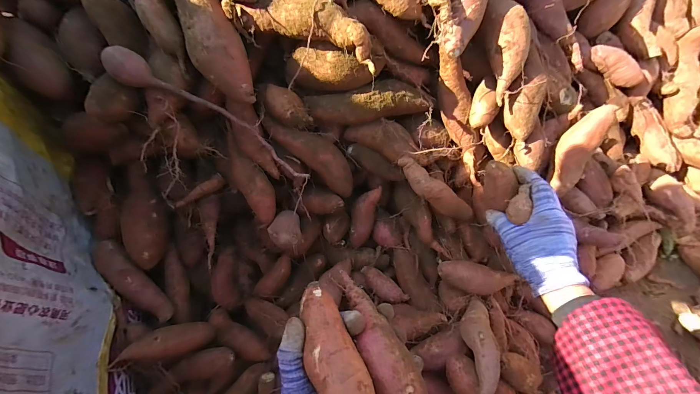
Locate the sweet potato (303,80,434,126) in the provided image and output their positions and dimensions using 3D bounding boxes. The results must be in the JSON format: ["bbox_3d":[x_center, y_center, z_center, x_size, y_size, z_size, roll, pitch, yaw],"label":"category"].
[{"bbox_3d":[0.026,-0.139,0.445,0.184,0.041,0.042,-10,60,-3],"label":"sweet potato"}]

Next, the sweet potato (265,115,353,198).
[{"bbox_3d":[-0.052,-0.065,0.449,0.158,0.039,0.039,37,64,-15],"label":"sweet potato"}]

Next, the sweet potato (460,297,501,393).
[{"bbox_3d":[0.157,0.168,0.372,0.034,0.031,0.134,11,27,9],"label":"sweet potato"}]

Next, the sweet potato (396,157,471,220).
[{"bbox_3d":[0.131,-0.006,0.456,0.142,0.029,0.034,37,64,-15],"label":"sweet potato"}]

